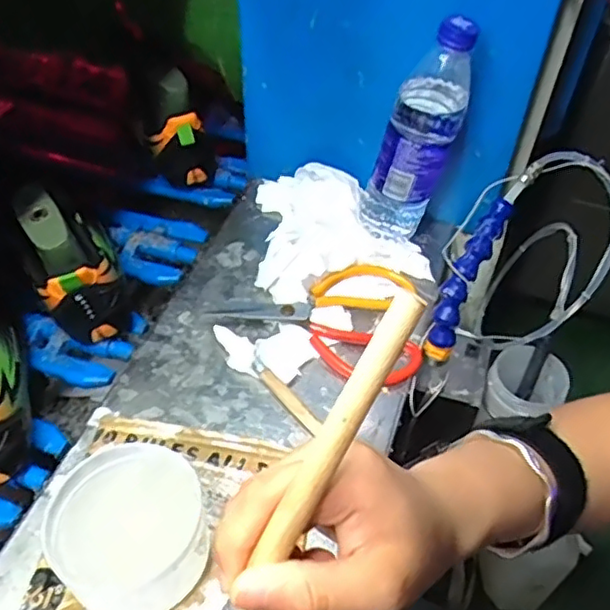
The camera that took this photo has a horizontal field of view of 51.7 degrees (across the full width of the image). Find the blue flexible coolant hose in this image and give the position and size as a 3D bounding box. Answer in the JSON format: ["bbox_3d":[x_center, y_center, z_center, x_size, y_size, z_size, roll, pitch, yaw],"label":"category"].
[{"bbox_3d":[0.140,-0.022,0.554,0.027,0.150,0.034,26,11,19],"label":"blue flexible coolant hose"}]

